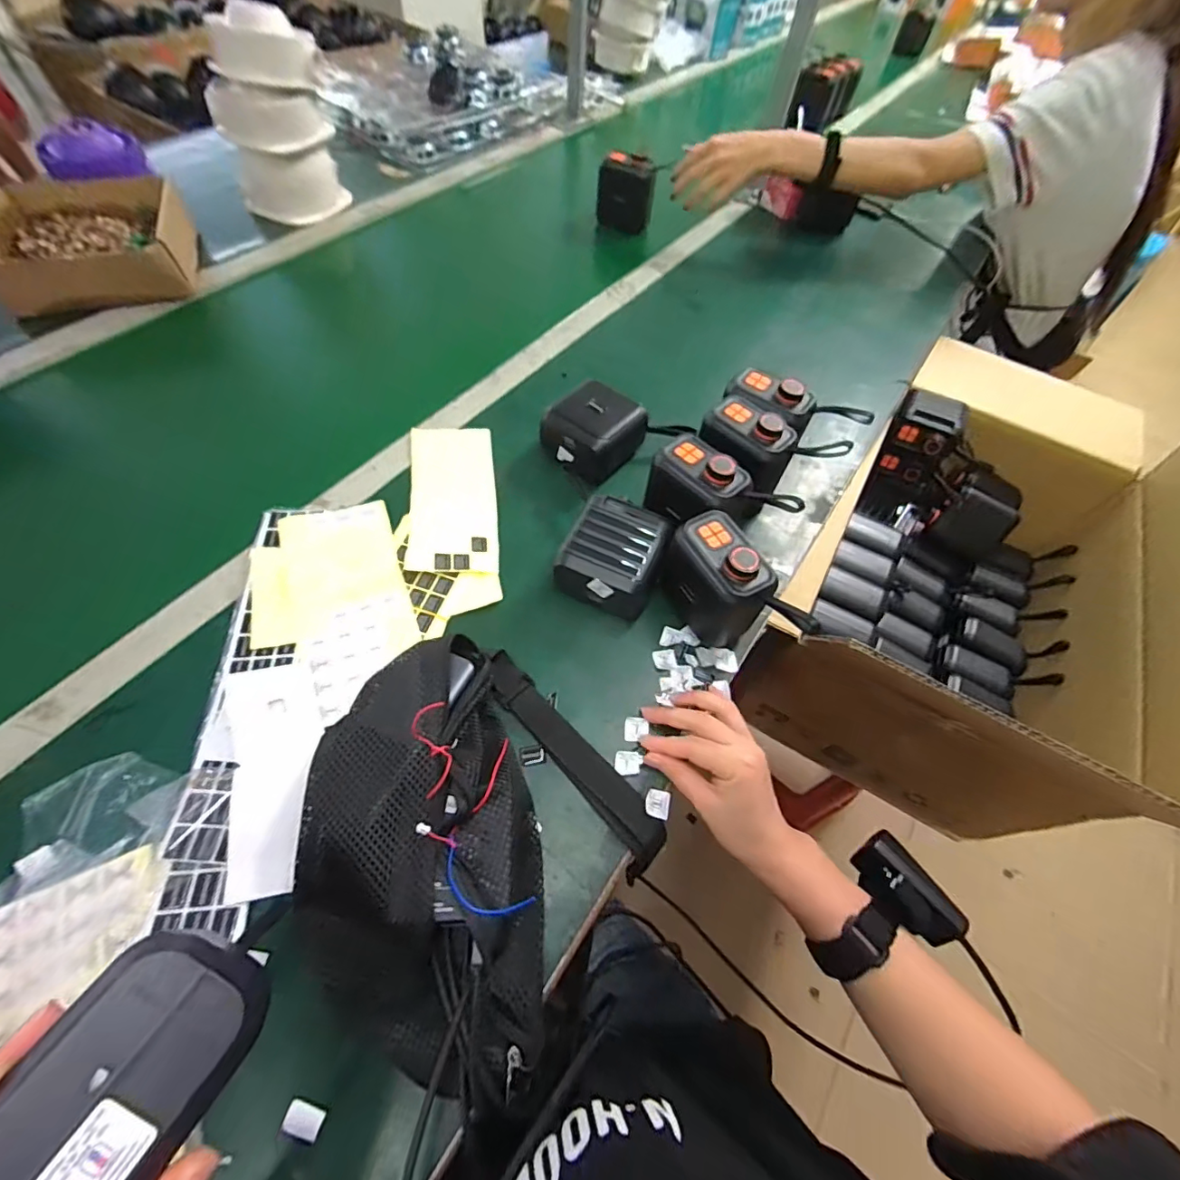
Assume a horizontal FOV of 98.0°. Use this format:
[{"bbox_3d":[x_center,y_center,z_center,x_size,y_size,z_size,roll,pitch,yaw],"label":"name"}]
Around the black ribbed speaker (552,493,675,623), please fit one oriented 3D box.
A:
[{"bbox_3d":[0.023,-0.028,0.472,0.090,0.054,0.099,26,61,10],"label":"black ribbed speaker"}]

